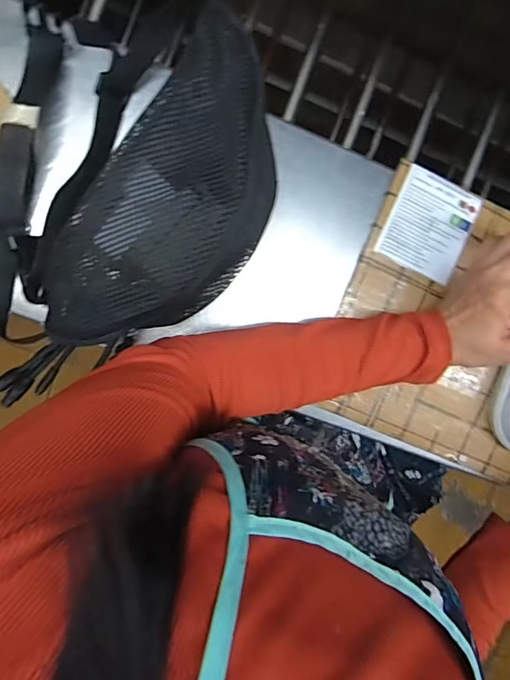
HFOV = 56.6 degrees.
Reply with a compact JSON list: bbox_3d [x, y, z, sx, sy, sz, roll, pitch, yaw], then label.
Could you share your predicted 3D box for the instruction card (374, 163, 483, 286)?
[{"bbox_3d":[0.157,-0.103,0.424,0.075,0.004,0.085,24,91,-8],"label":"instruction card"}]

